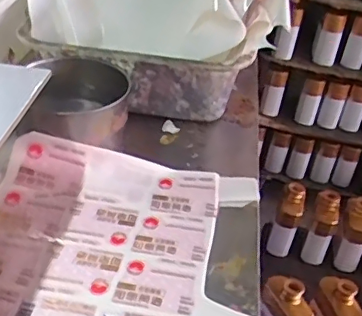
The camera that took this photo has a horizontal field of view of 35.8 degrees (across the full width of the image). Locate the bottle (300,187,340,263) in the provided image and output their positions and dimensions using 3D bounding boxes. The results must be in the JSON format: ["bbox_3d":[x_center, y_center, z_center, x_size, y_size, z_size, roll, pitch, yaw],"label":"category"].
[{"bbox_3d":[0.326,0.164,1.310,0.060,0.169,0.074,16,35,9],"label":"bottle"}]

